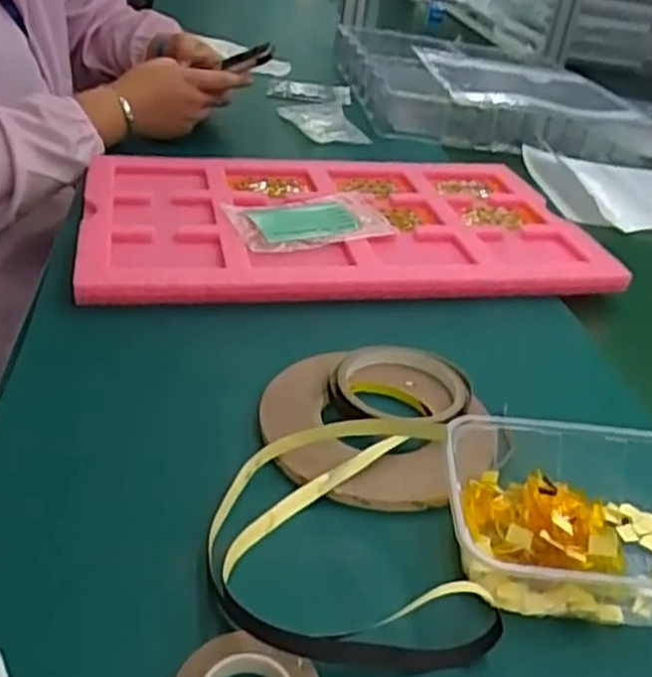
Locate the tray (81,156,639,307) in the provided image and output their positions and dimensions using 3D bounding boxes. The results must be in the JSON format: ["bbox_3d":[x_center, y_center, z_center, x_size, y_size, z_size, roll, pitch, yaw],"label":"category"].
[{"bbox_3d":[0.007,-0.121,0.741,0.477,0.030,0.282,1,33,-12],"label":"tray"}]

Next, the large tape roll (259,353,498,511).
[{"bbox_3d":[0.033,0.056,0.480,0.148,0.020,0.130,8,31,4],"label":"large tape roll"}]

